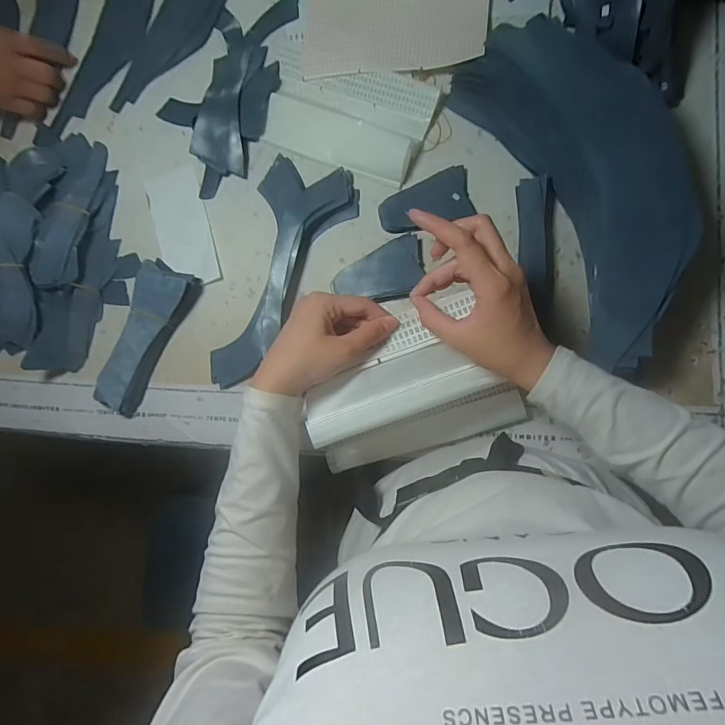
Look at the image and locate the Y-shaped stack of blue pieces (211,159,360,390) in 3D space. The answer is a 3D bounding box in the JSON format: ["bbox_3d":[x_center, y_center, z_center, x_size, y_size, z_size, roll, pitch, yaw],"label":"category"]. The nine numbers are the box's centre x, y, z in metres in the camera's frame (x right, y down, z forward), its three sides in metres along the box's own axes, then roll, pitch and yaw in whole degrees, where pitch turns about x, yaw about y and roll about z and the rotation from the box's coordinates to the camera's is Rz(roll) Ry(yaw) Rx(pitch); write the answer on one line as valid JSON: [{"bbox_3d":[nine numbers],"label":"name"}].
[{"bbox_3d":[-0.091,-0.094,0.494,0.108,0.025,0.262,17,89,10],"label":"Y-shaped stack of blue pieces"}]

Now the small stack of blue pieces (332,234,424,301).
[{"bbox_3d":[0.017,-0.097,0.480,0.098,0.017,0.065,-7,85,8],"label":"small stack of blue pieces"}]

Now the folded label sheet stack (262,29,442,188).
[{"bbox_3d":[-0.024,-0.284,0.501,0.198,0.018,0.119,26,90,10],"label":"folded label sheet stack"}]

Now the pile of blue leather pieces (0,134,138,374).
[{"bbox_3d":[-0.407,-0.150,0.517,0.260,0.080,0.276,24,90,10],"label":"pile of blue leather pieces"}]

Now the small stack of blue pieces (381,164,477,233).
[{"bbox_3d":[0.067,-0.173,0.482,0.098,0.014,0.055,-15,84,7],"label":"small stack of blue pieces"}]

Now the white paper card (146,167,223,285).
[{"bbox_3d":[-0.212,-0.156,0.528,0.065,0.006,0.141,-17,84,7],"label":"white paper card"}]

